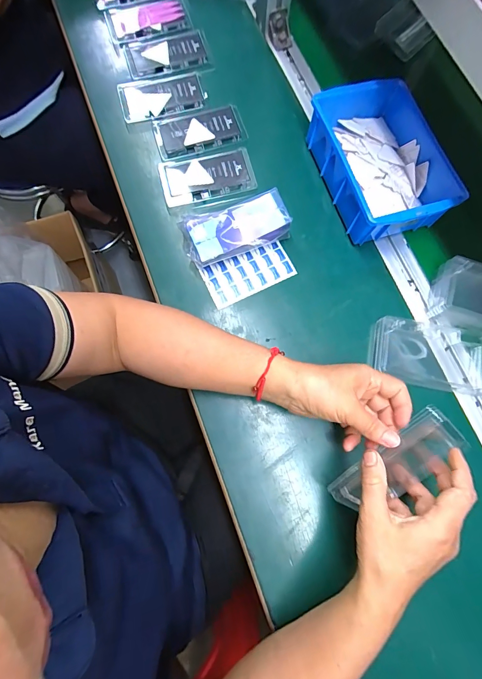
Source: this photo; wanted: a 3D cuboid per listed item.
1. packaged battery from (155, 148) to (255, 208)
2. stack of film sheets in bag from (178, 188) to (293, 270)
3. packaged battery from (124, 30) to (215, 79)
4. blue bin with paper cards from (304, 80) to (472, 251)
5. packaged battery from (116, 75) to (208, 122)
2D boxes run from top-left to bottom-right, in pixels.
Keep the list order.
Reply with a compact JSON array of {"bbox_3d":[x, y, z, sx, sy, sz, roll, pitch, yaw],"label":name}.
[{"bbox_3d":[-0.047,-0.230,0.471,0.128,0.010,0.073,-14,77,-2],"label":"packaged battery"},{"bbox_3d":[-0.008,-0.145,0.437,0.135,0.037,0.071,-19,77,-4],"label":"stack of film sheets in bag"},{"bbox_3d":[-0.114,-0.441,0.522,0.130,0.009,0.078,-9,77,-1],"label":"packaged battery"},{"bbox_3d":[0.186,-0.235,0.446,0.137,0.059,0.202,-18,77,-4],"label":"blue bin with paper cards"},{"bbox_3d":[-0.119,-0.364,0.504,0.123,0.007,0.073,-9,77,-1],"label":"packaged battery"}]

